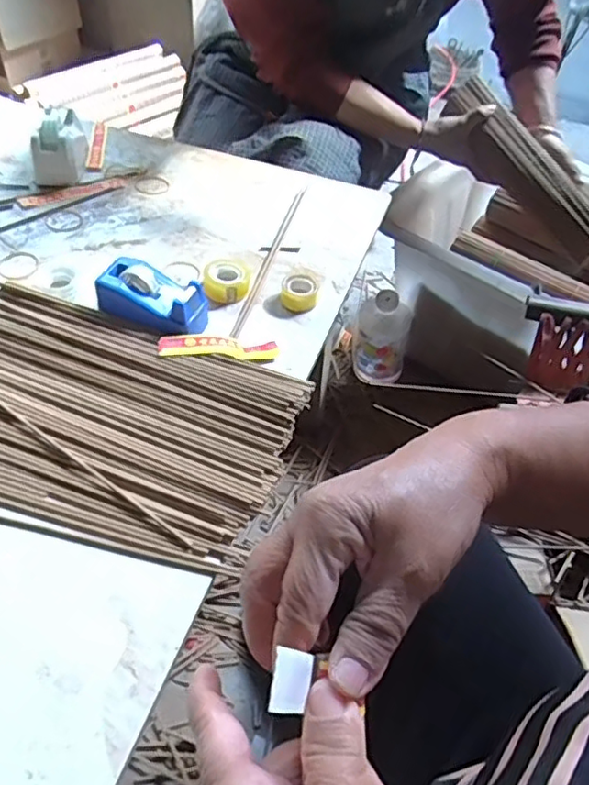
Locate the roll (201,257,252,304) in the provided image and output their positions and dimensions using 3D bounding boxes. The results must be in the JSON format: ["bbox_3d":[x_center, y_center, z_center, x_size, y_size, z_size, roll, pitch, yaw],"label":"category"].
[{"bbox_3d":[-0.072,-0.119,0.645,0.049,0.025,0.051,3,47,-4],"label":"roll"}]

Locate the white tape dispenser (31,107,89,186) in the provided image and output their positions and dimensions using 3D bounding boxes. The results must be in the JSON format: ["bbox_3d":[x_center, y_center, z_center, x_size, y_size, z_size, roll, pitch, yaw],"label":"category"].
[{"bbox_3d":[-0.303,-0.320,0.782,0.058,0.060,0.106,-3,48,-9],"label":"white tape dispenser"}]

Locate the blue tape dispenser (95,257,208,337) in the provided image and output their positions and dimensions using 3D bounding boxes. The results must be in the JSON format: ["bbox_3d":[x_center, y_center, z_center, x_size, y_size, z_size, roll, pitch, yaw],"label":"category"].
[{"bbox_3d":[-0.134,-0.091,0.584,0.100,0.041,0.058,22,49,13],"label":"blue tape dispenser"}]

